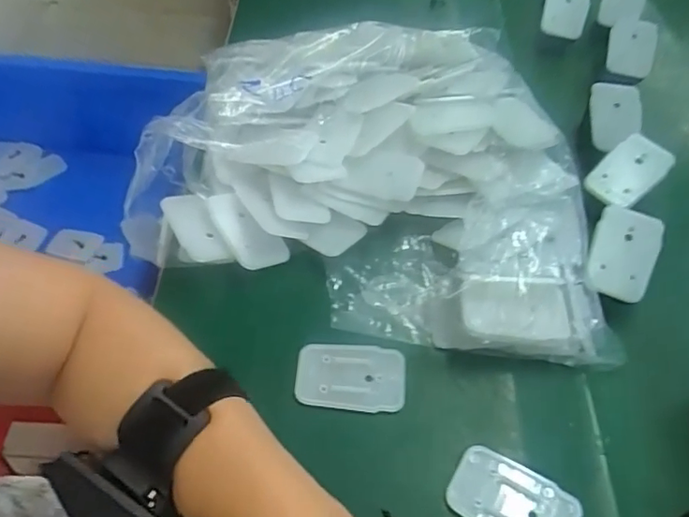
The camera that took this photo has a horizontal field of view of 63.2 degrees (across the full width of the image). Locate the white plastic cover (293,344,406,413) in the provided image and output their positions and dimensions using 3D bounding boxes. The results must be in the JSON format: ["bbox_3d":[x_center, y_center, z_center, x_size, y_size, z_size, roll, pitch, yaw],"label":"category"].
[{"bbox_3d":[0.004,0.076,0.364,0.070,0.004,0.044,5,55,3],"label":"white plastic cover"}]

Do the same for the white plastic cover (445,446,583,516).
[{"bbox_3d":[0.096,0.139,0.318,0.070,0.004,0.044,28,59,18],"label":"white plastic cover"}]

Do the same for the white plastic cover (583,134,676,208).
[{"bbox_3d":[0.227,-0.069,0.448,0.067,0.007,0.040,-43,72,-6],"label":"white plastic cover"}]

